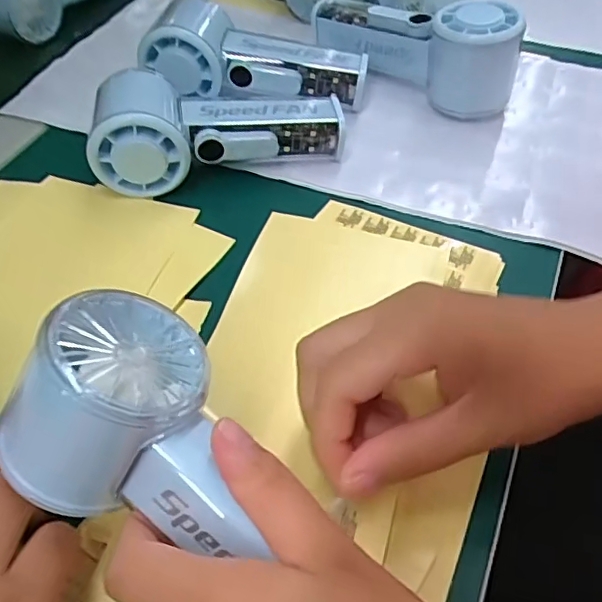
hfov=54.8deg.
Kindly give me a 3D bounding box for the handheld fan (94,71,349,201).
[{"bbox_3d":[-0.054,-0.115,0.364,0.153,0.054,0.064,-13,54,-9],"label":"handheld fan"}]

